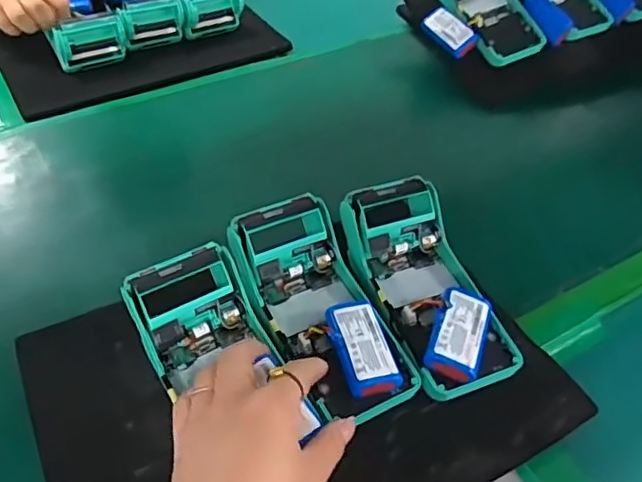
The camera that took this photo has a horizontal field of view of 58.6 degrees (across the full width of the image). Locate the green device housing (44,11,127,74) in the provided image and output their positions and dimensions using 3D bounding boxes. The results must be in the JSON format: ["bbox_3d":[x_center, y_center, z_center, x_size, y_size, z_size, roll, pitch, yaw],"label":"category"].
[{"bbox_3d":[-0.277,-0.236,0.681,0.083,0.058,0.040,-26,51,-24],"label":"green device housing"}]

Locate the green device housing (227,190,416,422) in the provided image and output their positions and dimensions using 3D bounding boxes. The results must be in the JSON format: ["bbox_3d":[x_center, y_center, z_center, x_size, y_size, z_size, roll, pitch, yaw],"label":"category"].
[{"bbox_3d":[0.000,0.050,0.417,0.079,0.052,0.167,-22,62,-21],"label":"green device housing"}]

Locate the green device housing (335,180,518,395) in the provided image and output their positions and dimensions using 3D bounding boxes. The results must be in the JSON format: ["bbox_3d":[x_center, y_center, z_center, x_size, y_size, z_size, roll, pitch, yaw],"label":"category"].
[{"bbox_3d":[0.078,0.022,0.433,0.079,0.061,0.176,-15,47,-15],"label":"green device housing"}]

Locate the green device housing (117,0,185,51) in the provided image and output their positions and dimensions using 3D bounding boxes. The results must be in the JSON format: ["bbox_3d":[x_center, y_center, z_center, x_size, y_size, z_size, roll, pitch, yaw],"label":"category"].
[{"bbox_3d":[-0.212,-0.273,0.722,0.085,0.062,0.034,-28,51,-25],"label":"green device housing"}]

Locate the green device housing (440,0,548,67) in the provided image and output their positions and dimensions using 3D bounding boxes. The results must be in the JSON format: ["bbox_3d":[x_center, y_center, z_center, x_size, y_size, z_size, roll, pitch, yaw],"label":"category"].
[{"bbox_3d":[0.206,-0.296,0.710,0.085,0.054,0.171,-23,80,-22],"label":"green device housing"}]

